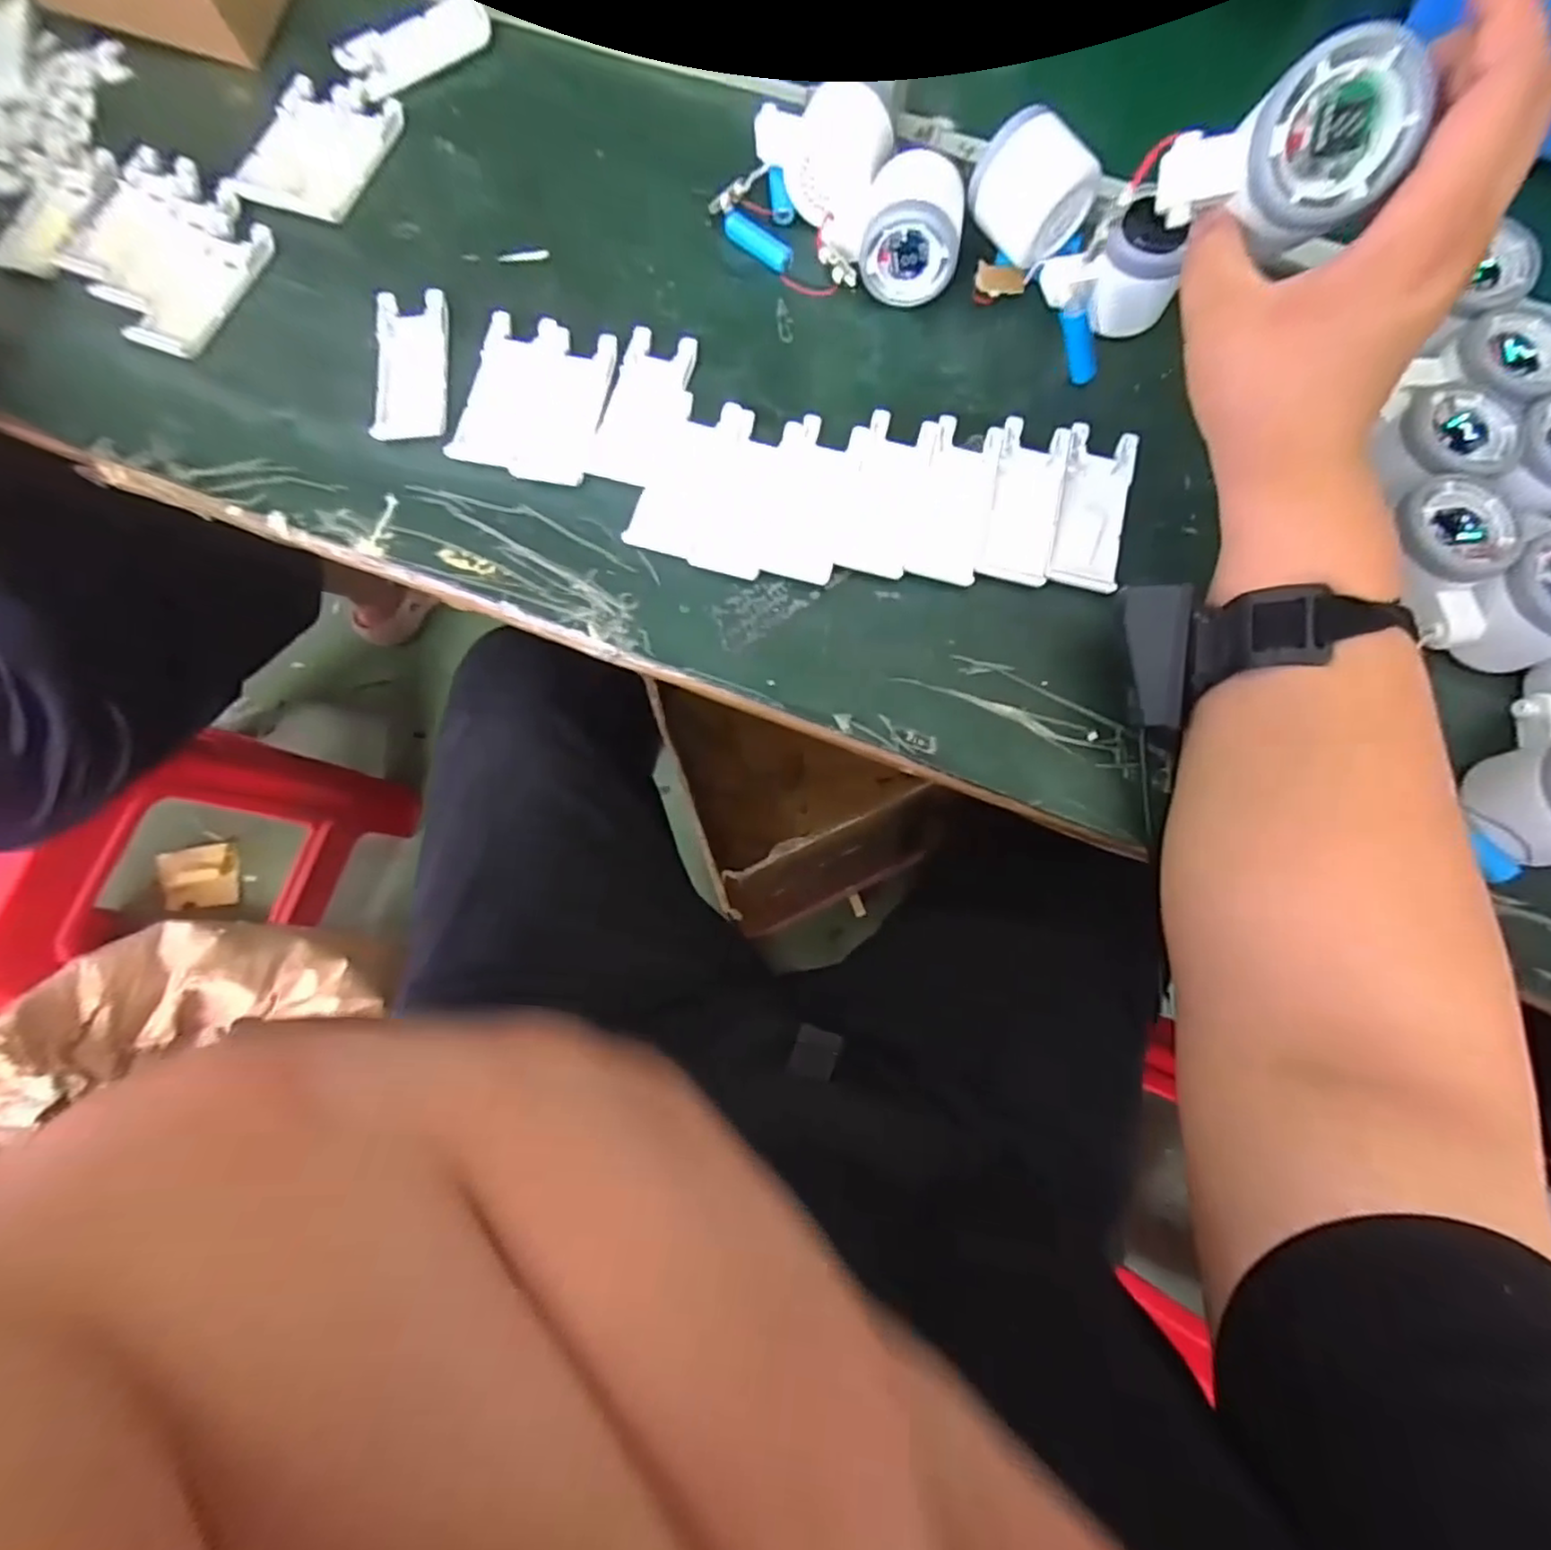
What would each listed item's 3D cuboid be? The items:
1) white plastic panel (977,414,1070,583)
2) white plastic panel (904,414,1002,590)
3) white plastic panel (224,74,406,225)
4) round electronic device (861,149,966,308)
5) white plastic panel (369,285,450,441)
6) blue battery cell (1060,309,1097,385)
[{"bbox_3d":[0.147,-0.161,0.396,0.039,0.005,0.104,14,76,3],"label":"white plastic panel"},{"bbox_3d":[0.107,-0.161,0.396,0.040,0.005,0.104,15,76,3],"label":"white plastic panel"},{"bbox_3d":[-0.312,-0.428,0.460,0.081,0.010,0.110,15,76,4],"label":"white plastic panel"},{"bbox_3d":[0.086,-0.338,0.420,0.057,0.047,0.064,11,76,3],"label":"round electronic device"},{"bbox_3d":[-0.224,-0.251,0.415,0.041,0.008,0.106,-5,76,-1],"label":"white plastic panel"},{"bbox_3d":[0.184,-0.259,0.408,0.015,0.050,0.014,10,73,37],"label":"blue battery cell"}]

